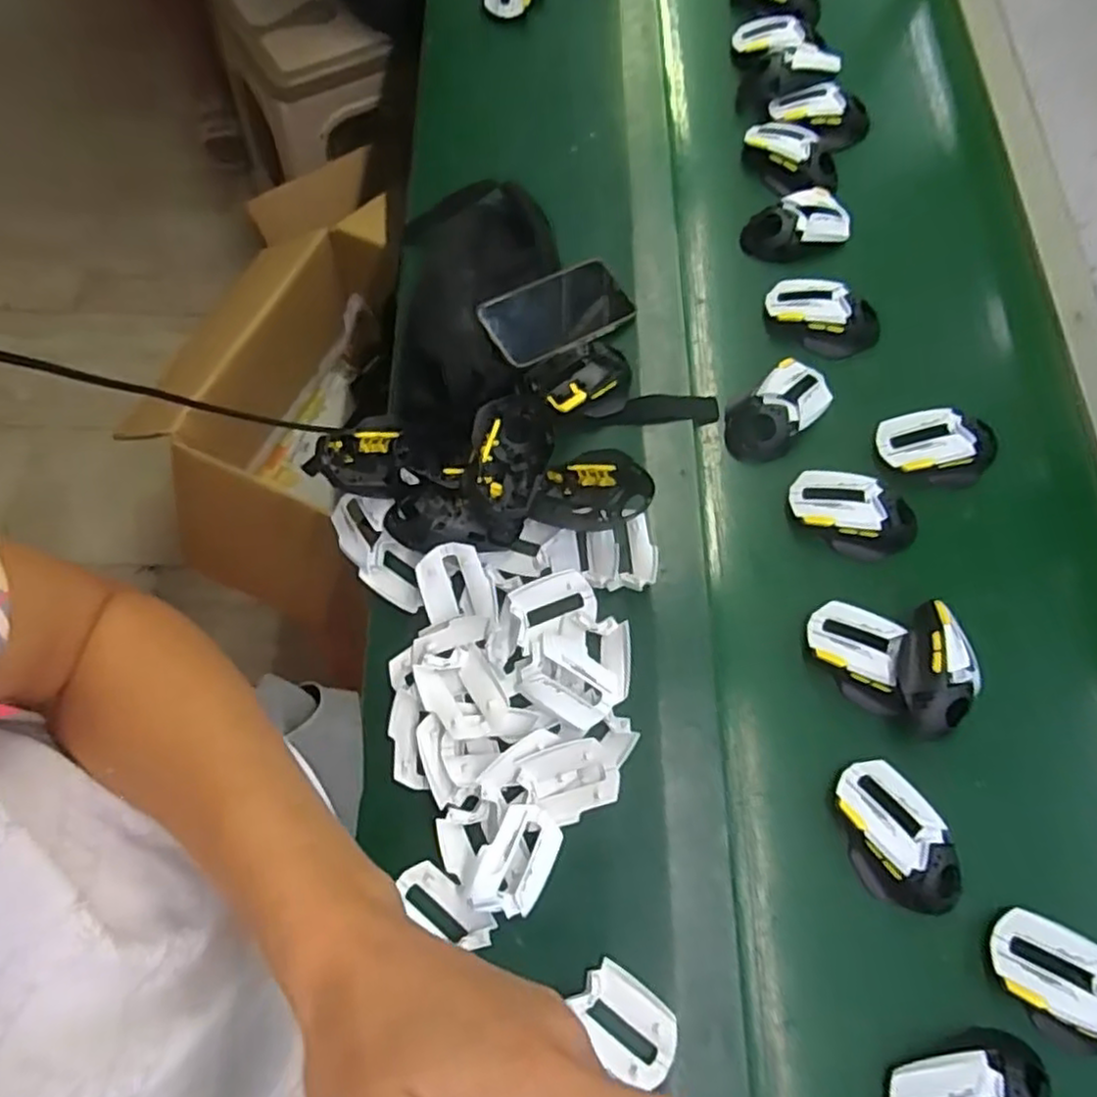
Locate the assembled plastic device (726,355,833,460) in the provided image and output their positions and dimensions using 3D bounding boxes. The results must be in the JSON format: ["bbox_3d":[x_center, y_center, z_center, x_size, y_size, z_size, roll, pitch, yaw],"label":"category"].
[{"bbox_3d":[0.226,-0.137,0.686,0.116,0.034,0.064,-36,74,-15],"label":"assembled plastic device"}]

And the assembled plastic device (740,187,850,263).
[{"bbox_3d":[0.269,-0.352,0.766,0.110,0.043,0.073,-4,69,-4],"label":"assembled plastic device"}]

